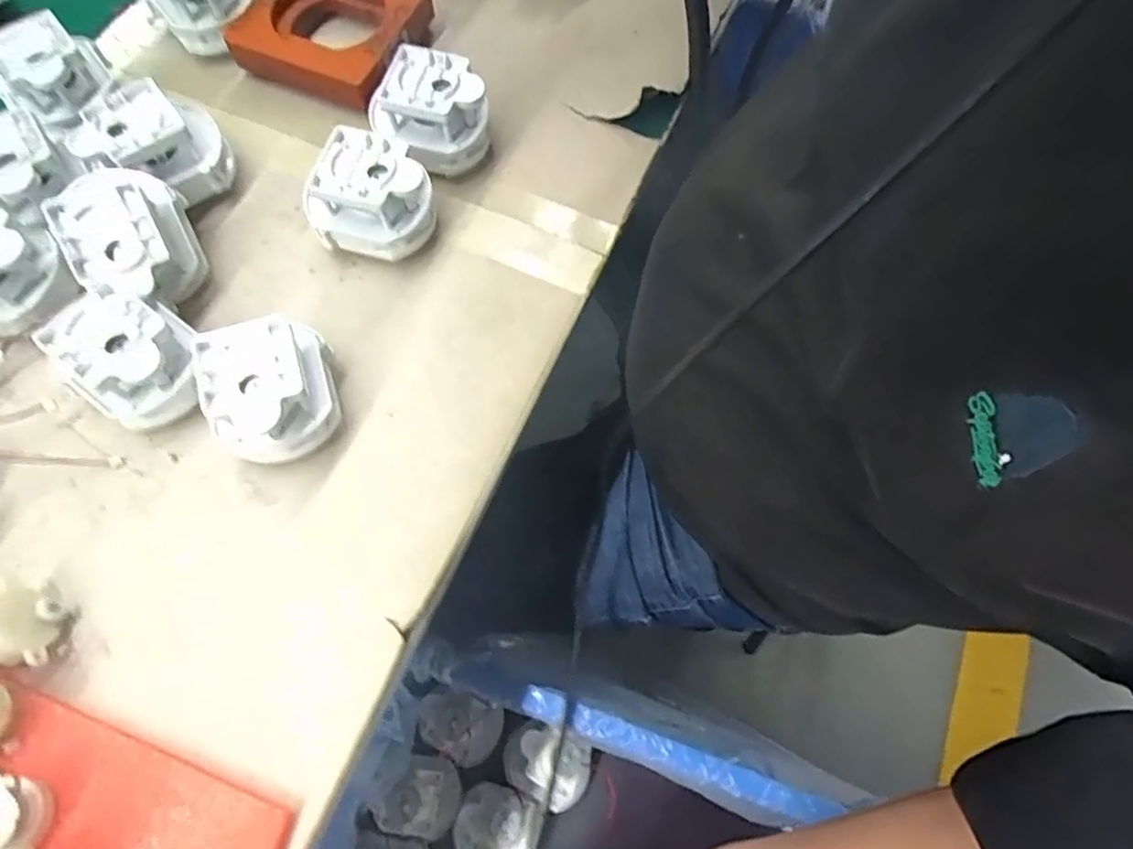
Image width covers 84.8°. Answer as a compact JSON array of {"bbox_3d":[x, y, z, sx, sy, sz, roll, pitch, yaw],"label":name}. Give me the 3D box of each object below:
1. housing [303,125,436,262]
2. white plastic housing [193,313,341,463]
[{"bbox_3d":[-0.107,-0.125,0.348,0.060,0.047,0.055,13,69,4],"label":"housing"},{"bbox_3d":[-0.145,-0.018,0.311,0.054,0.051,0.067,-11,69,-6],"label":"white plastic housing"}]

